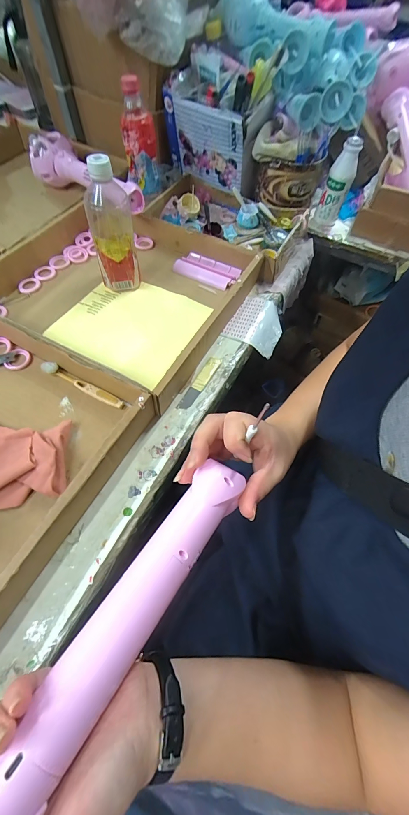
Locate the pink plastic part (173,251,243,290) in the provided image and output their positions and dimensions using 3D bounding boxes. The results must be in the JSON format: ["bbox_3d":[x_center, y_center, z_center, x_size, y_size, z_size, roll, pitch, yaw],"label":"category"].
[{"bbox_3d":[0.004,-0.262,0.577,0.121,0.015,0.059,24,62,10],"label":"pink plastic part"}]

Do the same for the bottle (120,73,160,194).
[{"bbox_3d":[-0.120,-0.492,0.571,0.059,0.172,0.058,-6,62,-7],"label":"bottle"}]

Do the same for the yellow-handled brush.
[{"bbox_3d":[-0.174,-0.031,0.434,0.137,0.015,0.015,26,63,10],"label":"yellow-handled brush"}]

